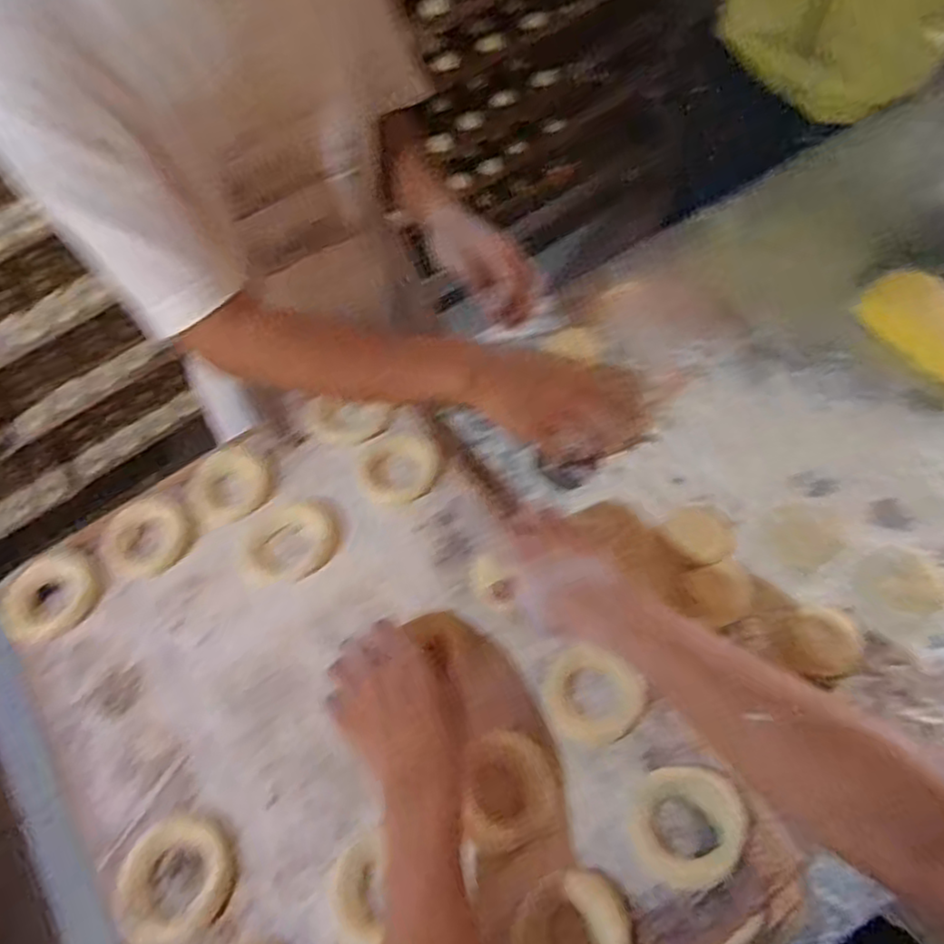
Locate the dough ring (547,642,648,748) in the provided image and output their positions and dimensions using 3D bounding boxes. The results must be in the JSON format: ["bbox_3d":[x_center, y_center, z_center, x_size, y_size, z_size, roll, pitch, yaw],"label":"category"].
[{"bbox_3d":[0.093,0.177,0.543,0.073,0.013,0.066,32,69,23],"label":"dough ring"}]

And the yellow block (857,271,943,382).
[{"bbox_3d":[0.489,-0.154,0.724,0.076,0.034,0.148,-37,62,-14],"label":"yellow block"}]

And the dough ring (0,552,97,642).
[{"bbox_3d":[-0.396,0.117,0.635,0.089,0.014,0.078,-38,62,-14],"label":"dough ring"}]

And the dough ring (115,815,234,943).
[{"bbox_3d":[-0.222,0.302,0.516,0.079,0.017,0.078,-3,59,6],"label":"dough ring"}]

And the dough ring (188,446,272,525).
[{"bbox_3d":[-0.243,0.007,0.688,0.075,0.015,0.083,-16,59,-2],"label":"dough ring"}]

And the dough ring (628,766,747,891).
[{"bbox_3d":[0.154,0.254,0.497,0.075,0.015,0.080,-3,59,6],"label":"dough ring"}]

